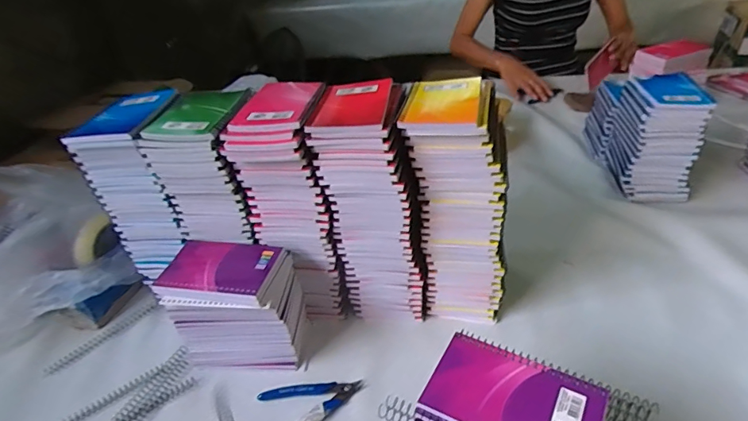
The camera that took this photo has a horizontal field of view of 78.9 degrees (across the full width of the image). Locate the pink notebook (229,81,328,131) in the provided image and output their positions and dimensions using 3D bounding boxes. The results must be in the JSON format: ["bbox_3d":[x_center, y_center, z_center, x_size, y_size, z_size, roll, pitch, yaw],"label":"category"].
[{"bbox_3d":[-0.106,-0.130,0.537,0.083,0.013,0.149,-3,36,7],"label":"pink notebook"}]

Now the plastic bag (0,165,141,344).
[{"bbox_3d":[-0.517,0.057,0.669,0.273,0.187,0.257,-21,38,-18],"label":"plastic bag"}]

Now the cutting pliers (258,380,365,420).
[{"bbox_3d":[-0.077,0.215,0.523,0.123,0.011,0.068,-24,38,-23],"label":"cutting pliers"}]

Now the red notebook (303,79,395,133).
[{"bbox_3d":[-0.024,-0.120,0.515,0.082,0.007,0.132,-1,37,9],"label":"red notebook"}]

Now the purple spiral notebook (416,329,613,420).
[{"bbox_3d":[0.112,0.148,0.363,0.128,0.005,0.085,16,40,28],"label":"purple spiral notebook"}]

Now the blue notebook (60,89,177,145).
[{"bbox_3d":[-0.294,-0.119,0.552,0.083,0.012,0.141,-2,36,7],"label":"blue notebook"}]

